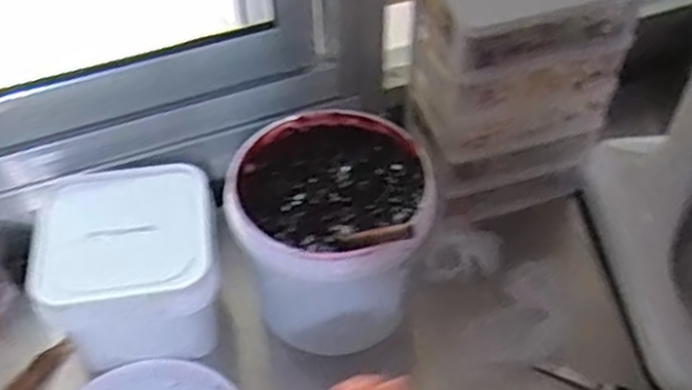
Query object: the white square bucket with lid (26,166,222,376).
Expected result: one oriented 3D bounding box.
[{"bbox_3d":[-0.217,0.075,0.773,0.175,0.124,0.163,-6,48,-5],"label":"white square bucket with lid"}]

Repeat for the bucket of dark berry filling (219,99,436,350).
[{"bbox_3d":[-0.014,0.032,0.777,0.192,0.172,0.183,0,47,1],"label":"bucket of dark berry filling"}]

